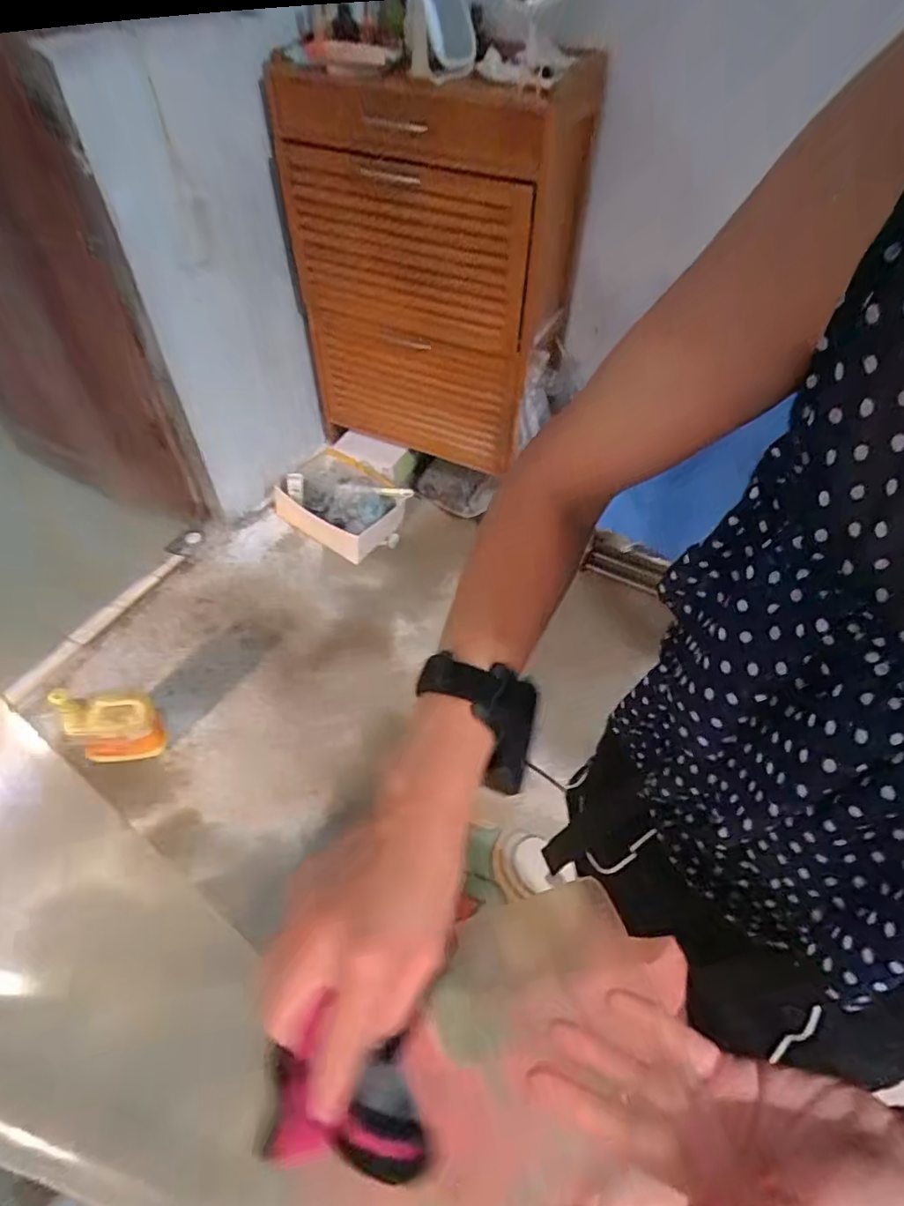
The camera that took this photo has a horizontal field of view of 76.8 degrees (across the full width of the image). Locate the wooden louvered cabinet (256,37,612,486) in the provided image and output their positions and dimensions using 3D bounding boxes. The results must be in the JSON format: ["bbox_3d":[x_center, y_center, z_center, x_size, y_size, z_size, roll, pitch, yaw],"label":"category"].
[{"bbox_3d":[-0.059,-0.810,1.422,0.654,0.770,0.428,11,51,8],"label":"wooden louvered cabinet"}]

